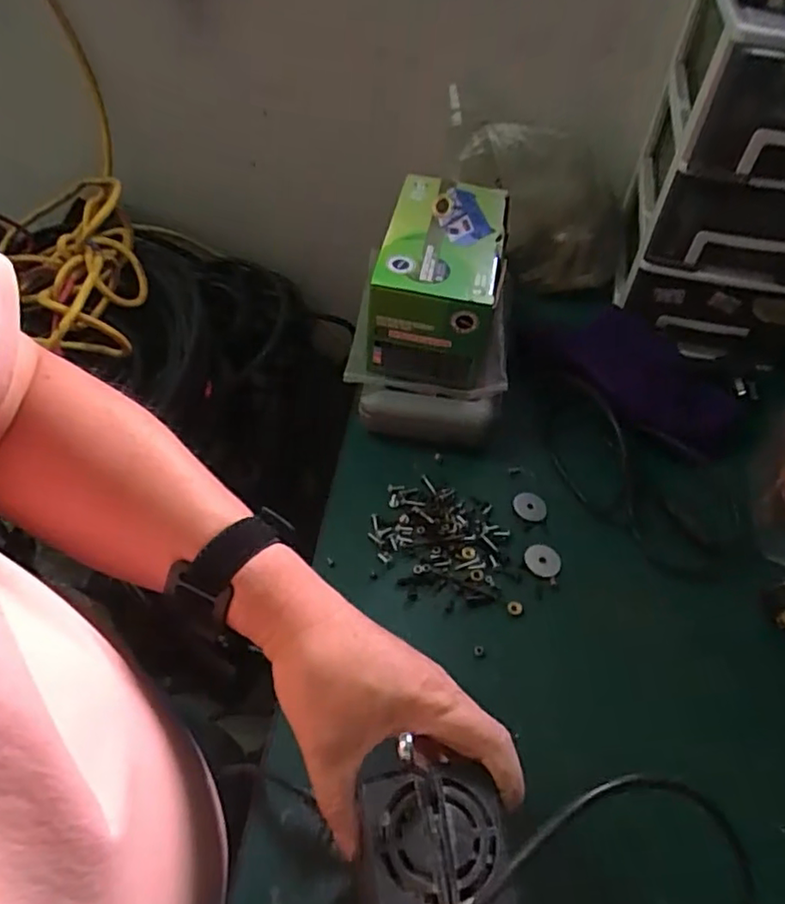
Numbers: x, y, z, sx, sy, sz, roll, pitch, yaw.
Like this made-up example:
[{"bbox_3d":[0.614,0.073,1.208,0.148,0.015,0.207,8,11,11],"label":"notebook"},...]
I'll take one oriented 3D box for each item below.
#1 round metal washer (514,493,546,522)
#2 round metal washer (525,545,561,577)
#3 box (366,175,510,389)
[{"bbox_3d":[0.118,0.047,0.526,0.028,0.004,0.027,7,52,3],"label":"round metal washer"},{"bbox_3d":[0.122,0.088,0.496,0.029,0.004,0.027,6,52,3],"label":"round metal washer"},{"bbox_3d":[0.045,-0.157,0.558,0.103,0.099,0.170,11,53,7],"label":"box"}]

